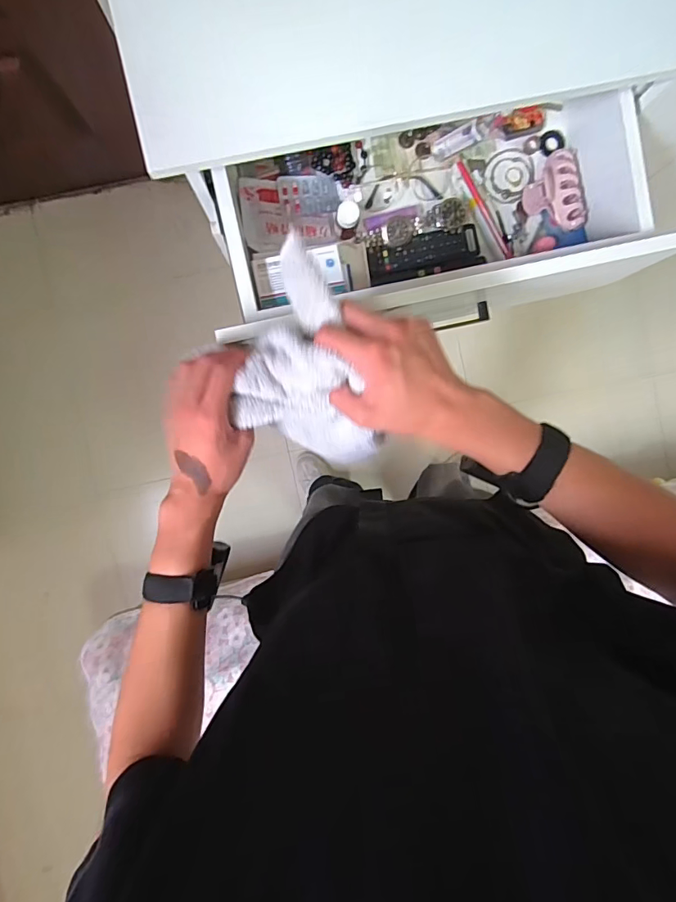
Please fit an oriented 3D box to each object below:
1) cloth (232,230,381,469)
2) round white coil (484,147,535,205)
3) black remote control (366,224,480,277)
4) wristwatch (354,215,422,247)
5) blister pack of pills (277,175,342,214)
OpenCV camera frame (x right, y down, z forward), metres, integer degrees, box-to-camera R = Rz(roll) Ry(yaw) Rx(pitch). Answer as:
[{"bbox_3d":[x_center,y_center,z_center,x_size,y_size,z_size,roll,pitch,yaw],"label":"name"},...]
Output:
[{"bbox_3d":[-0.037,-0.063,0.425,0.108,0.134,0.178,-24,92,-2],"label":"cloth"},{"bbox_3d":[0.236,-0.383,0.649,0.062,0.005,0.078,41,89,-3],"label":"round white coil"},{"bbox_3d":[0.117,-0.274,0.642,0.150,0.013,0.042,-11,92,-2],"label":"black remote control"},{"bbox_3d":[0.072,-0.294,0.628,0.090,0.023,0.034,-17,92,-2],"label":"wristwatch"},{"bbox_3d":[-0.039,-0.347,0.634,0.081,0.004,0.049,-8,93,-15],"label":"blister pack of pills"}]

